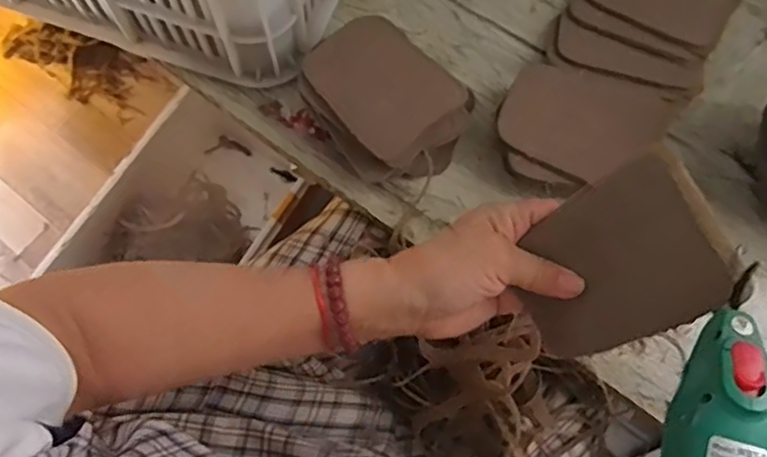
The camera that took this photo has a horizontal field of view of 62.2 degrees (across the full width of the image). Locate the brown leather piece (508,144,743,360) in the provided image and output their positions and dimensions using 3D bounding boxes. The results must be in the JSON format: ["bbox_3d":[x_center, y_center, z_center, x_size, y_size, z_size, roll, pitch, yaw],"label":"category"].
[{"bbox_3d":[0.127,0.022,0.361,0.006,0.121,0.087,-8,66,-45],"label":"brown leather piece"}]

